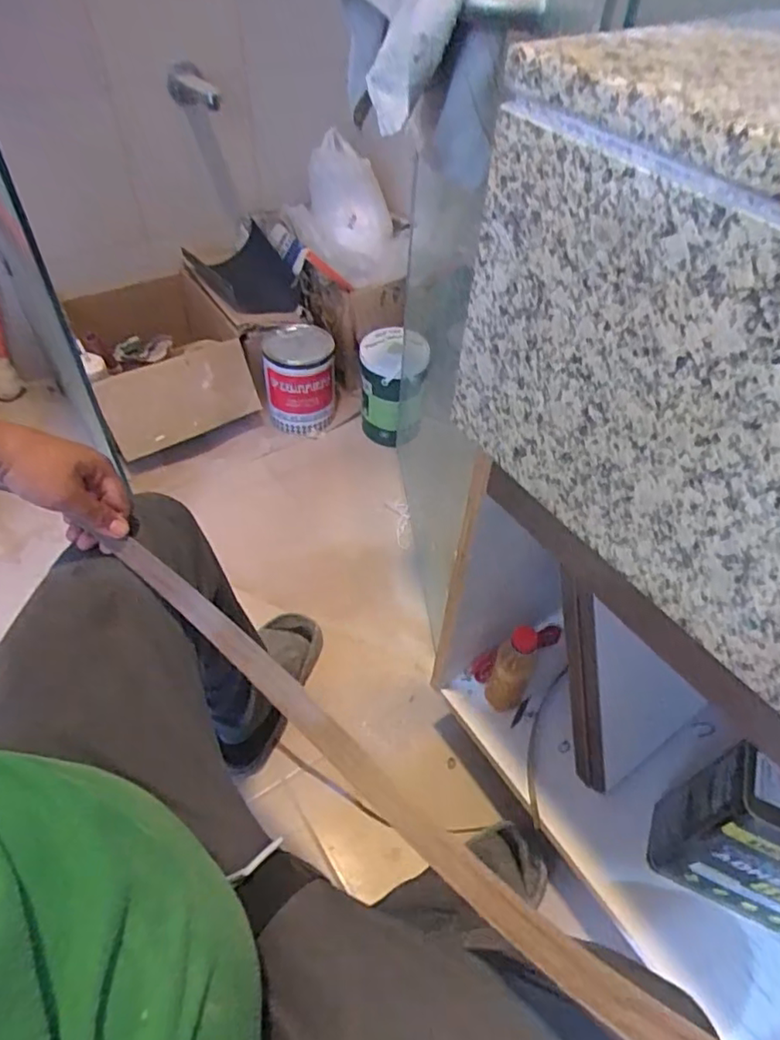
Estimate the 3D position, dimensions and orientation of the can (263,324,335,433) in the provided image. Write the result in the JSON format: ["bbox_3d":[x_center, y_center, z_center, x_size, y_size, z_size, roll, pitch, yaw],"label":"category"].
[{"bbox_3d":[-0.220,-0.341,1.498,0.166,0.206,0.160,-4,49,-6],"label":"can"}]

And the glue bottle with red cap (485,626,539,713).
[{"bbox_3d":[0.161,0.196,0.809,0.058,0.177,0.056,23,52,17],"label":"glue bottle with red cap"}]

